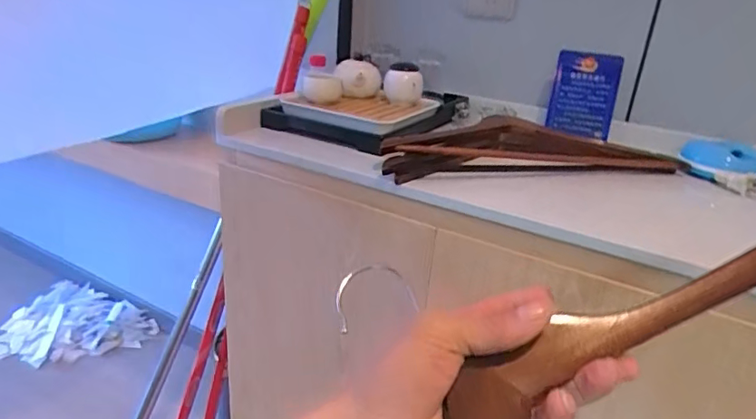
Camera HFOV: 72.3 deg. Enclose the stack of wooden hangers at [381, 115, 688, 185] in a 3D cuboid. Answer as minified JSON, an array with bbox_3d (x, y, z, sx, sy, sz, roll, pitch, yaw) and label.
[{"bbox_3d":[0.203,-0.089,0.736,0.437,0.038,0.168,-3,25,-17],"label":"stack of wooden hangers"}]

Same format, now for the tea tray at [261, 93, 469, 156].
[{"bbox_3d":[0.000,-0.163,0.858,0.210,0.039,0.324,18,27,28],"label":"tea tray"}]

